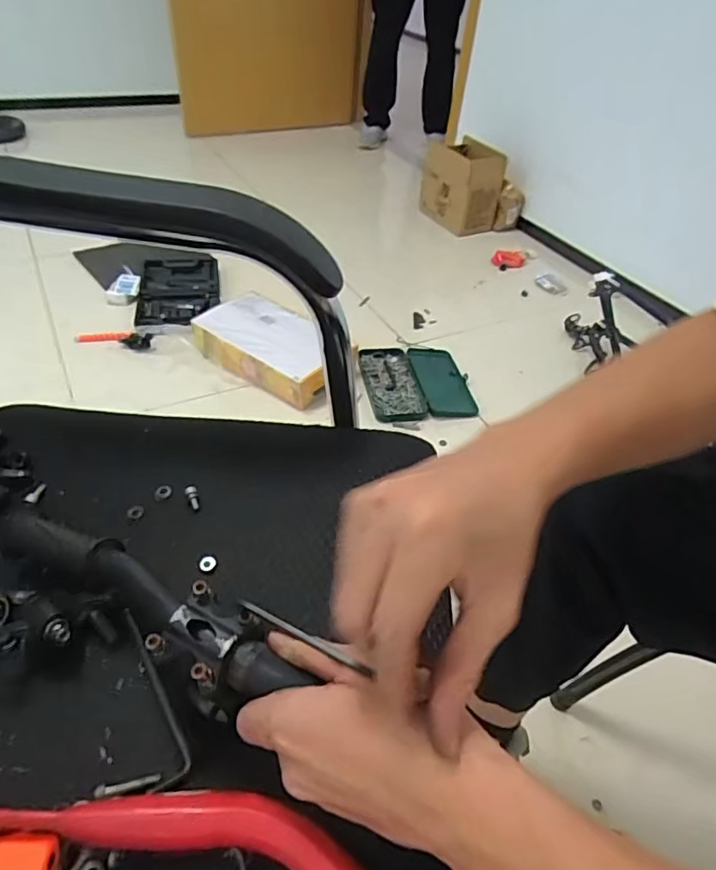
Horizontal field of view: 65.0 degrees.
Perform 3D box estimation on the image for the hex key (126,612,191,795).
[{"bbox_3d":[-0.128,0.156,0.341,0.023,0.008,0.111,-19,49,-25],"label":"hex key"}]

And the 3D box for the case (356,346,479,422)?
[{"bbox_3d":[0.137,-0.135,1.328,0.247,0.023,0.268,-5,45,-12],"label":"case"}]

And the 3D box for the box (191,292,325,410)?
[{"bbox_3d":[-0.201,-0.206,1.311,0.353,0.087,0.206,28,47,21],"label":"box"}]

